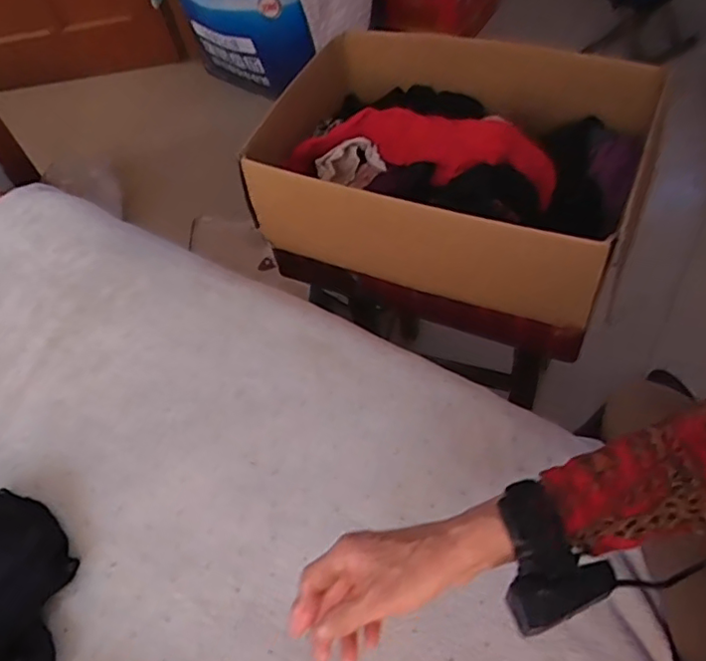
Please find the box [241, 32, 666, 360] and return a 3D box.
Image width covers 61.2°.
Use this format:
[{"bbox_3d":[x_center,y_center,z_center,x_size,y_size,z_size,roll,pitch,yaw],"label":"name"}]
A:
[{"bbox_3d":[0.138,-0.252,0.875,0.488,0.224,0.440,14,58,19],"label":"box"}]

